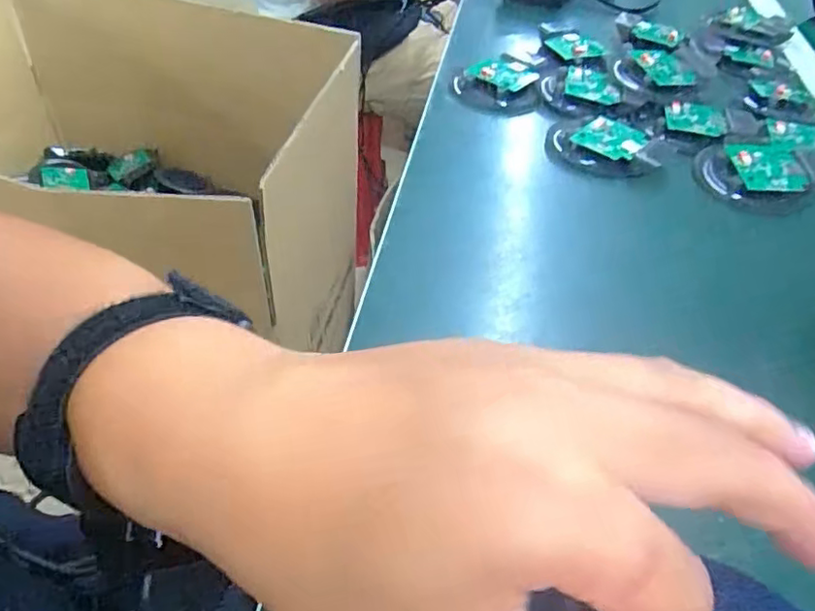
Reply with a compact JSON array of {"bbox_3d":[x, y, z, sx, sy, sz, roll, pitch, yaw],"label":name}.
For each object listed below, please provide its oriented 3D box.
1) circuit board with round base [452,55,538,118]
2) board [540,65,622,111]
[{"bbox_3d":[0.090,-0.225,0.614,0.086,0.028,0.075,1,47,-4],"label":"circuit board with round base"},{"bbox_3d":[0.176,-0.222,0.611,0.077,0.020,0.065,8,46,2],"label":"board"}]

